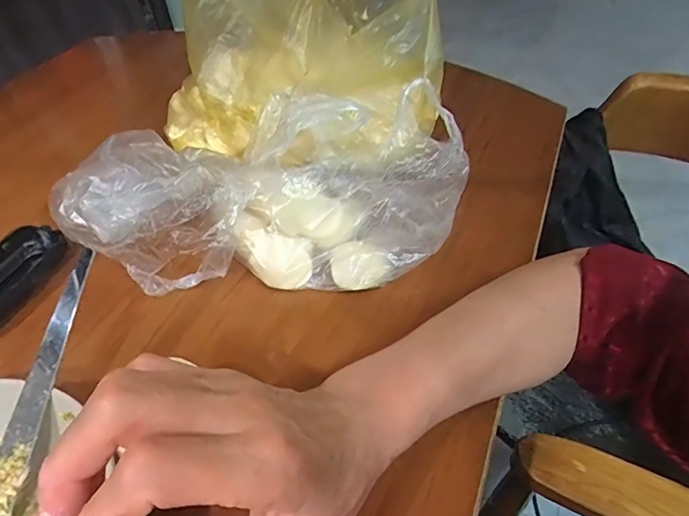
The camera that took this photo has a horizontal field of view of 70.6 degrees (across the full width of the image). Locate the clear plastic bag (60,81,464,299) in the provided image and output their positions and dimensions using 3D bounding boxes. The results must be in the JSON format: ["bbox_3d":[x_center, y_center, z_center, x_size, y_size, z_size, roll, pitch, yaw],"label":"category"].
[{"bbox_3d":[-0.071,-0.067,0.420,0.359,0.086,0.179,-2,45,4],"label":"clear plastic bag"}]

